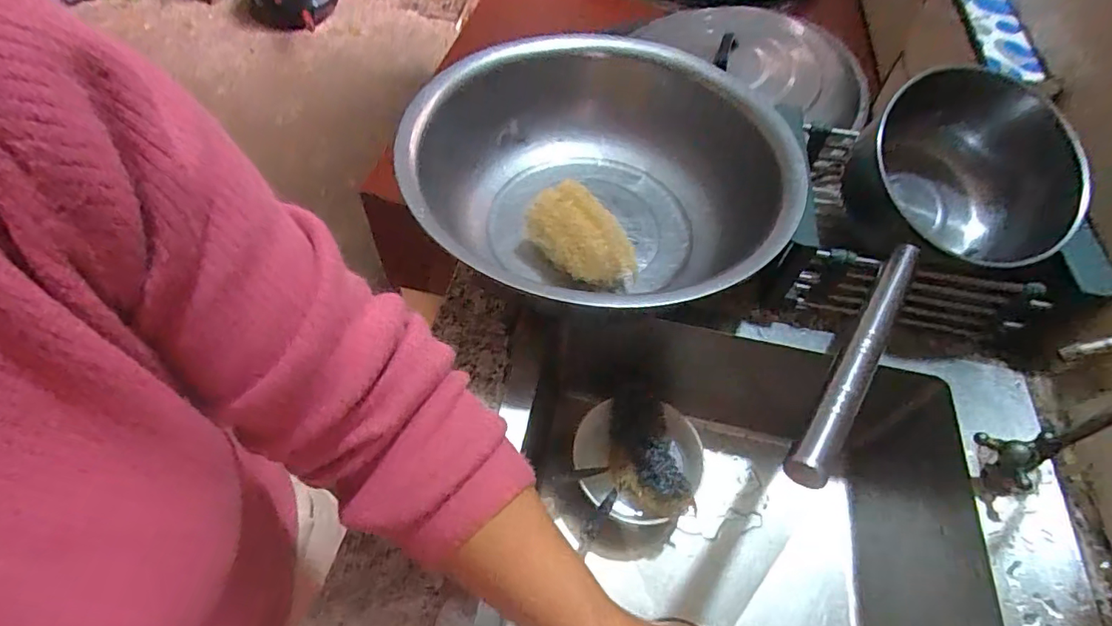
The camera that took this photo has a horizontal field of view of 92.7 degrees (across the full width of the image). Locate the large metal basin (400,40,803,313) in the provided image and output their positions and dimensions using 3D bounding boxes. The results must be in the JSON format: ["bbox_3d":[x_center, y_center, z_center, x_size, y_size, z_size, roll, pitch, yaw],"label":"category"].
[{"bbox_3d":[0.036,-0.110,0.489,0.307,0.137,0.305,1,55,-2],"label":"large metal basin"}]

